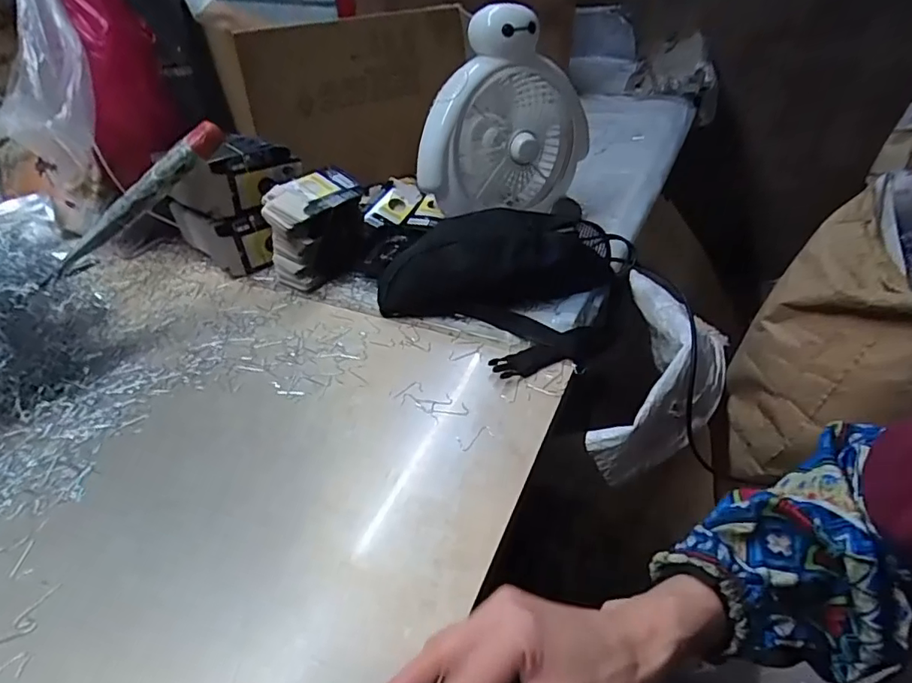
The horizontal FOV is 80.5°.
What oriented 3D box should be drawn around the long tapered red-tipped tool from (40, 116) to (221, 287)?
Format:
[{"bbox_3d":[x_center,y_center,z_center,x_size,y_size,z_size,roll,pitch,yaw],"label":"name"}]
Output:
[{"bbox_3d":[-0.311,-0.134,0.525,0.215,0.026,0.014,-41,45,2],"label":"long tapered red-tipped tool"}]

